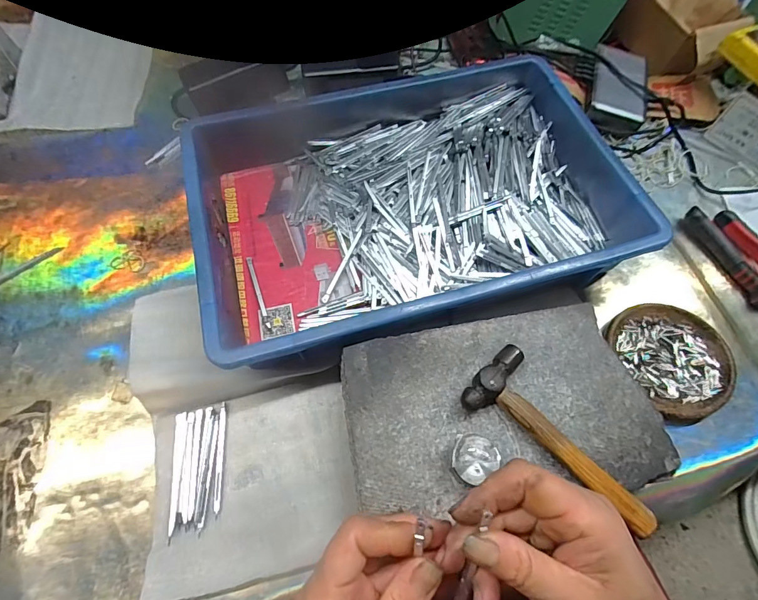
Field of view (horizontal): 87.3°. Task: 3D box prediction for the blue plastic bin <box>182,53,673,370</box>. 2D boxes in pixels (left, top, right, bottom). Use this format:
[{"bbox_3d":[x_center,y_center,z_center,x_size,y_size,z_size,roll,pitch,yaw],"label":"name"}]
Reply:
[{"bbox_3d":[0.028,-0.110,0.439,0.431,0.085,0.298,-14,65,-7],"label":"blue plastic bin"}]

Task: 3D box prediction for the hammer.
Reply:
[{"bbox_3d":[0.143,0.103,0.306,0.153,0.017,0.061,38,69,14],"label":"hammer"}]

